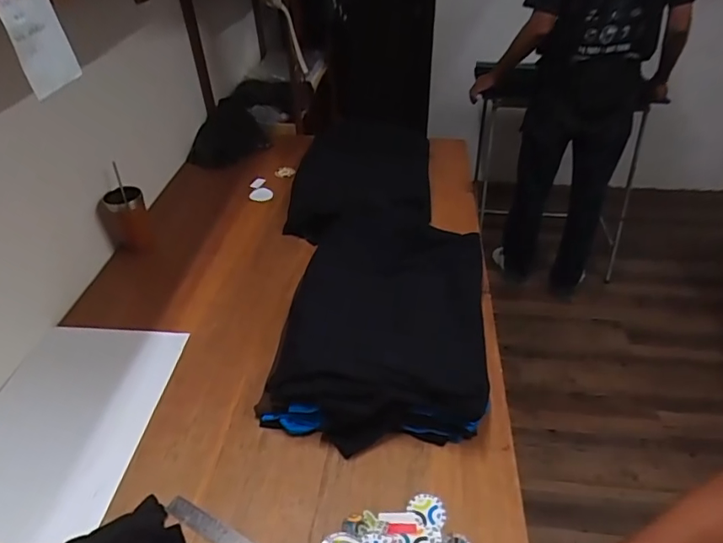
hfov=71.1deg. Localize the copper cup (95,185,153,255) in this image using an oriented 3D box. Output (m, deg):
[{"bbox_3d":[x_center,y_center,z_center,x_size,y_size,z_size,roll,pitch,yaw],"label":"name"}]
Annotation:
[{"bbox_3d":[-0.543,-0.123,1.161,0.105,0.125,0.100,-19,42,-19],"label":"copper cup"}]

